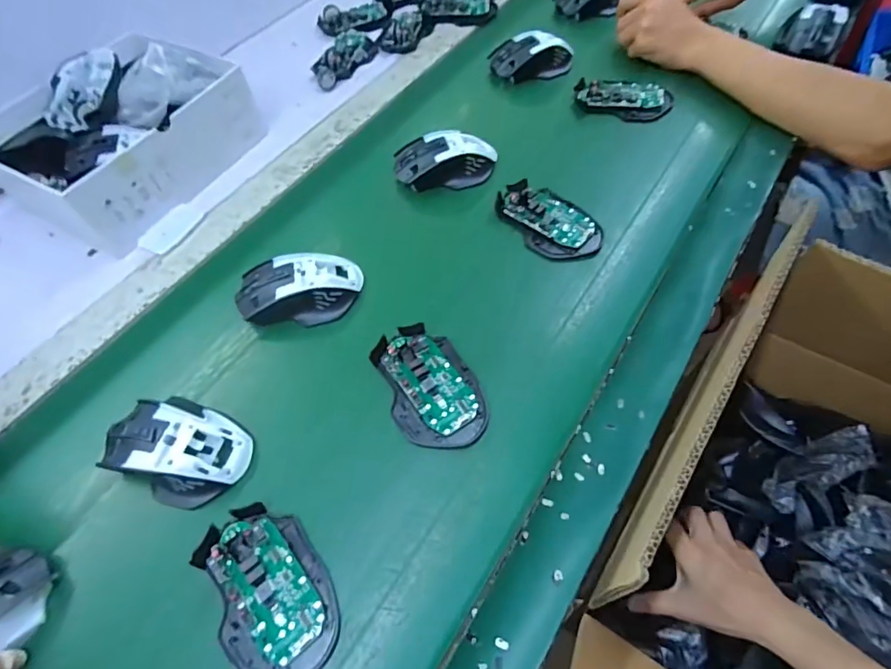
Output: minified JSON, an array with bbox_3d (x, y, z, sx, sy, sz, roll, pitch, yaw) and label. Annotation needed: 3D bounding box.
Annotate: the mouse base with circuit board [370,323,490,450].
[{"bbox_3d":[-0.012,0.045,0.414,0.071,0.031,0.112,-25,60,-11],"label":"mouse base with circuit board"}]

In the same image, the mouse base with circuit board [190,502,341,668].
[{"bbox_3d":[-0.121,0.173,0.334,0.071,0.019,0.114,-33,62,-15],"label":"mouse base with circuit board"}]

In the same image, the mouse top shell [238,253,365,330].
[{"bbox_3d":[-0.138,-0.043,0.460,0.114,0.032,0.064,-14,58,-5],"label":"mouse top shell"}]

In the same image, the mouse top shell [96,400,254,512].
[{"bbox_3d":[-0.214,0.088,0.382,0.116,0.037,0.072,12,60,11],"label":"mouse top shell"}]

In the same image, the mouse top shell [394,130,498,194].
[{"bbox_3d":[0.001,-0.195,0.546,0.111,0.032,0.059,-10,58,-2],"label":"mouse top shell"}]

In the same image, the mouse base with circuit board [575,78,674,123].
[{"bbox_3d":[0.221,-0.297,0.609,0.114,0.018,0.063,14,60,12],"label":"mouse base with circuit board"}]

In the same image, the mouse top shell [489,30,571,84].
[{"bbox_3d":[0.114,-0.372,0.650,0.109,0.035,0.059,-10,58,-2],"label":"mouse top shell"}]

